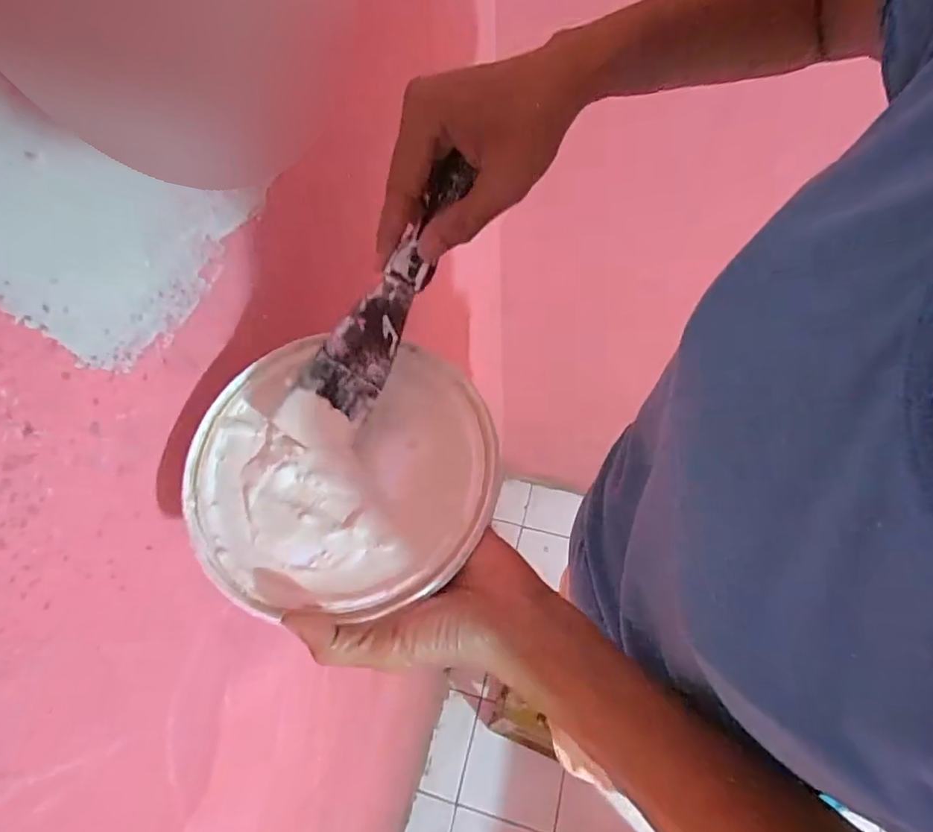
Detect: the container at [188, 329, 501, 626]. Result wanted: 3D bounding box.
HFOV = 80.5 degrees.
[{"bbox_3d":[-0.072,0.029,0.319,0.172,0.016,0.159,4,64,3],"label":"container"}]

